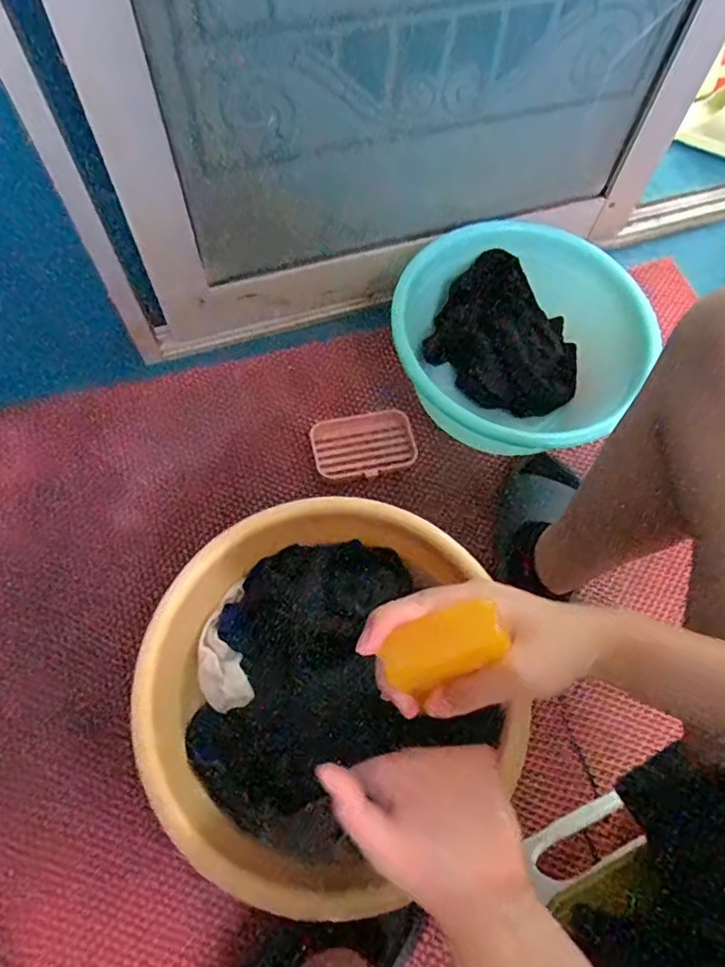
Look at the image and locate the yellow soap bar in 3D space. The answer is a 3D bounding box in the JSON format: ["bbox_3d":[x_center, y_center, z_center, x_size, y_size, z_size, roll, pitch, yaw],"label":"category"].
[{"bbox_3d":[0.039,0.078,0.283,0.056,0.021,0.029,-22,68,-11],"label":"yellow soap bar"}]

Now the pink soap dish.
[{"bbox_3d":[0.002,-0.052,0.789,0.134,0.020,0.093,-13,67,-8],"label":"pink soap dish"}]

